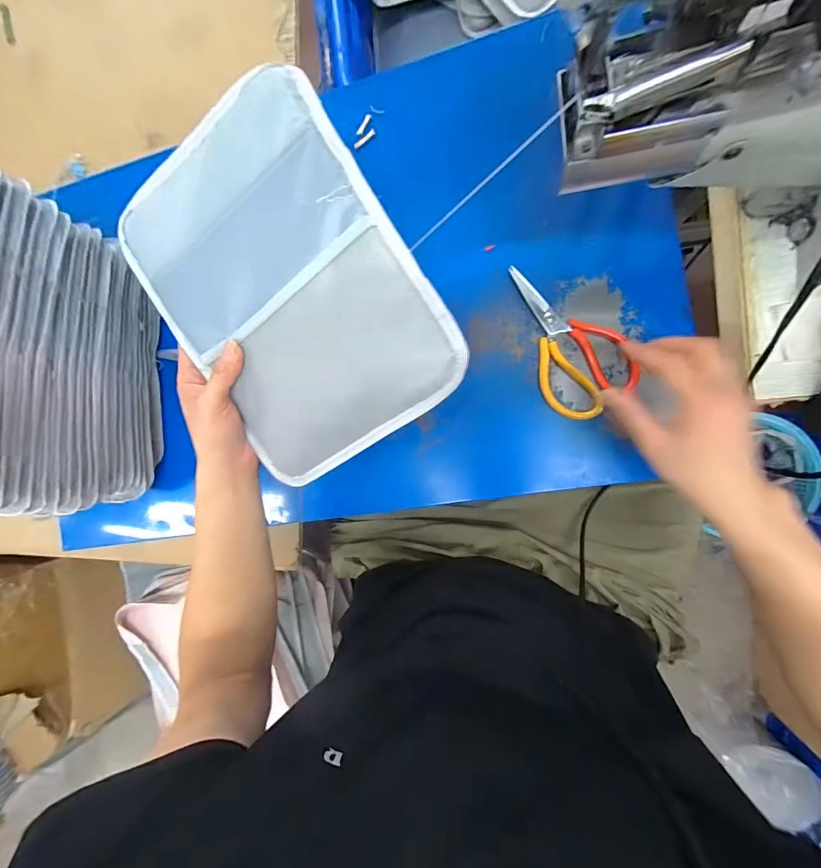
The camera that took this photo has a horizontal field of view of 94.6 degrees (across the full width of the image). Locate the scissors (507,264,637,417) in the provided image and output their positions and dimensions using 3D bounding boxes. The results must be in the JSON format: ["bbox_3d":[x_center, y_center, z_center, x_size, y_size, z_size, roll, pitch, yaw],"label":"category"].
[{"bbox_3d":[0.177,-0.113,0.441,0.098,0.022,0.189,-31,86,8],"label":"scissors"}]

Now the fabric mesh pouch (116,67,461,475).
[{"bbox_3d":[-0.110,-0.126,0.351,0.226,0.027,0.310,-30,95,18],"label":"fabric mesh pouch"}]

